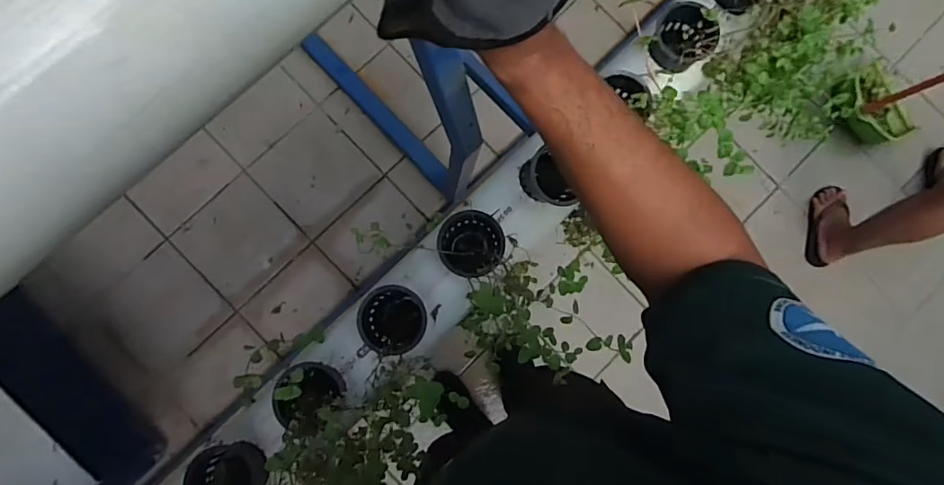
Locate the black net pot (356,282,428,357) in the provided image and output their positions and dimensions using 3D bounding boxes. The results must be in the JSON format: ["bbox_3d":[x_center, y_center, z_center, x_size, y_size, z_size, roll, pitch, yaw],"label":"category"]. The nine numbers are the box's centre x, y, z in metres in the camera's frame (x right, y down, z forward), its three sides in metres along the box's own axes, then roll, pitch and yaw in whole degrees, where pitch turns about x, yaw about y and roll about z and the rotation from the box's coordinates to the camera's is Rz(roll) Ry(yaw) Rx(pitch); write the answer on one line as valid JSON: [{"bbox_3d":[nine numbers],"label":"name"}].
[{"bbox_3d":[-0.093,0.093,0.589,0.075,0.086,0.080,0,86,-3],"label":"black net pot"}]

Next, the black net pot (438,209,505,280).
[{"bbox_3d":[-0.003,0.003,0.594,0.074,0.051,0.074,0,86,-3],"label":"black net pot"}]

